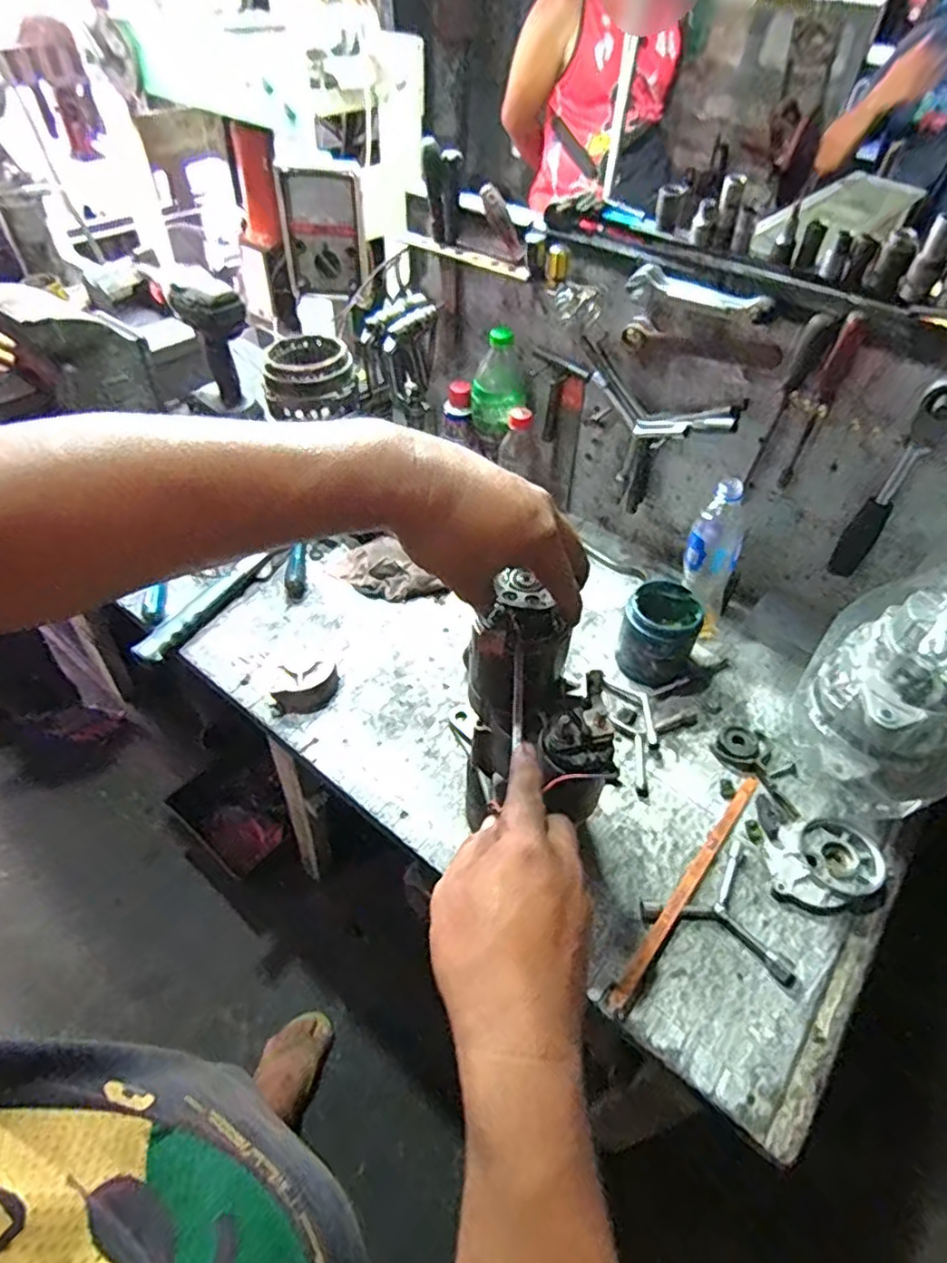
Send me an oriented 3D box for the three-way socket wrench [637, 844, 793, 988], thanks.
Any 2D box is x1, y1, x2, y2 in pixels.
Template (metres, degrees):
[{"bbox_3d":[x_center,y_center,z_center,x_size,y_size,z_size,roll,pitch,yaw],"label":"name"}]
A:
[{"bbox_3d":[0.226,0.274,0.630,0.124,0.014,0.132,-4,48,-7],"label":"three-way socket wrench"}]

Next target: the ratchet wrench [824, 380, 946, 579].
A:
[{"bbox_3d":[0.452,-0.150,0.708,0.041,0.247,0.032,30,53,22],"label":"ratchet wrench"}]

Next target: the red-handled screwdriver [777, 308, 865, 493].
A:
[{"bbox_3d":[0.376,-0.243,0.711,0.023,0.202,0.025,26,56,19],"label":"red-handled screwdriver"}]

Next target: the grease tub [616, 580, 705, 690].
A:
[{"bbox_3d":[0.231,0.004,0.819,0.087,0.095,0.089,2,48,-2],"label":"grease tub"}]

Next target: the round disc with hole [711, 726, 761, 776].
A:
[{"bbox_3d":[0.307,0.137,0.753,0.053,0.012,0.055,2,48,-2],"label":"round disc with hole"}]

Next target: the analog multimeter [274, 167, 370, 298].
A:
[{"bbox_3d":[-0.225,-0.600,0.984,0.127,0.173,0.044,-2,50,2],"label":"analog multimeter"}]

